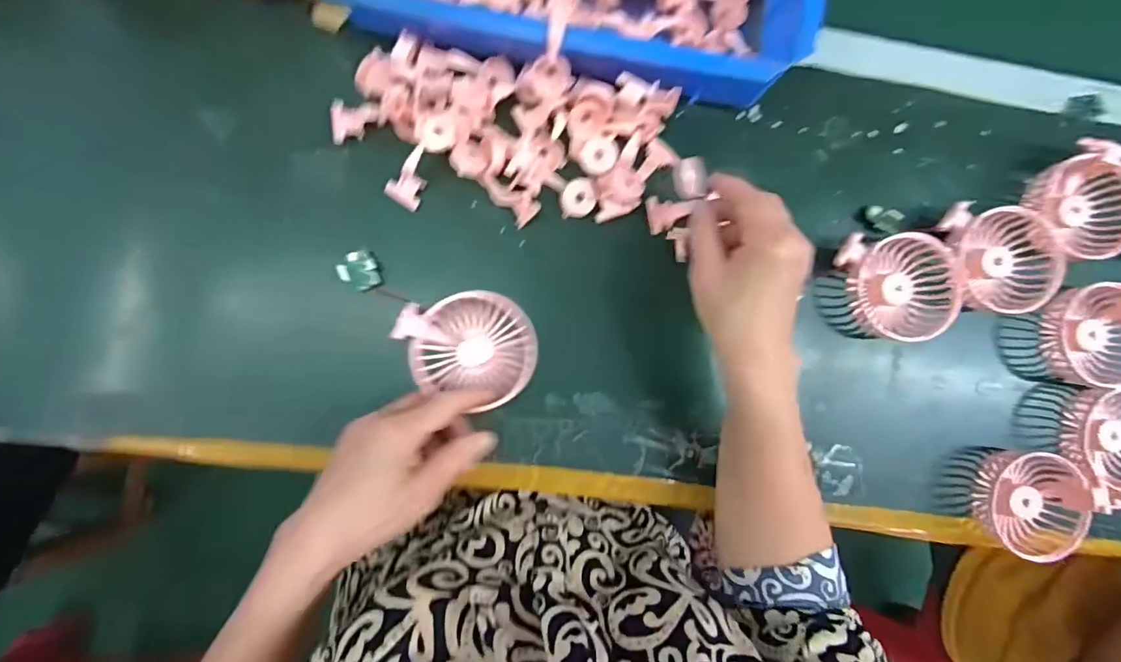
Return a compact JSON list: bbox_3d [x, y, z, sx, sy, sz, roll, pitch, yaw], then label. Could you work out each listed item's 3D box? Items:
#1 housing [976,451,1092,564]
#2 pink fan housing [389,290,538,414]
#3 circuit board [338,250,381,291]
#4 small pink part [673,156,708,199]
[{"bbox_3d":[0.401,0.148,0.453,0.083,0.042,0.089,16,85,-5],"label":"housing"},{"bbox_3d":[-0.071,0.014,0.410,0.099,0.030,0.085,-9,89,-8],"label":"pink fan housing"},{"bbox_3d":[-0.159,-0.048,0.413,0.028,0.011,0.030,-21,88,-7],"label":"circuit board"},{"bbox_3d":[0.097,-0.115,0.393,0.024,0.011,0.030,-4,90,17],"label":"small pink part"}]

